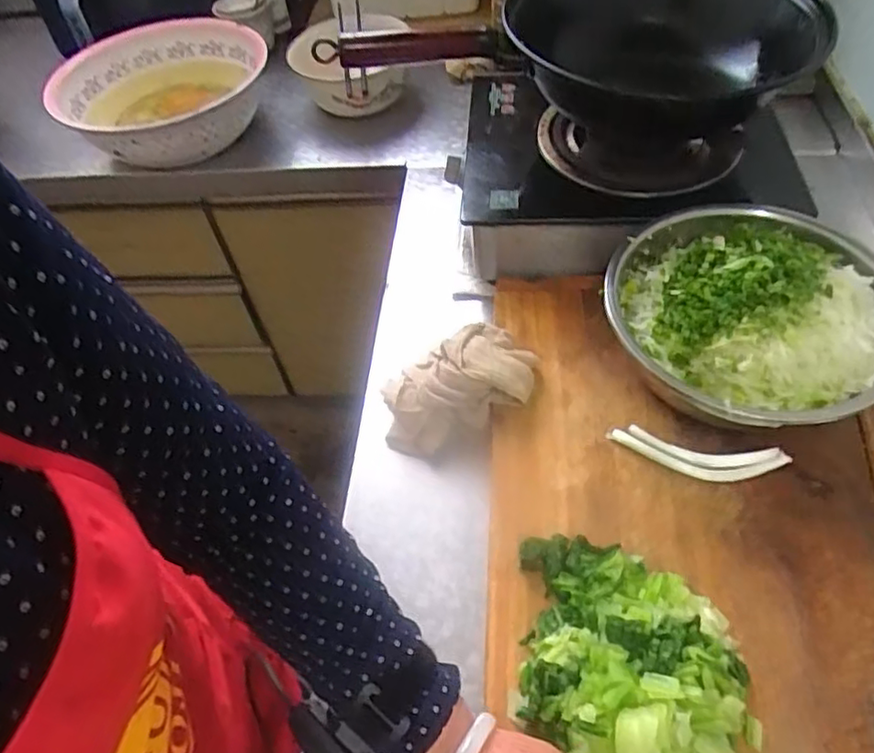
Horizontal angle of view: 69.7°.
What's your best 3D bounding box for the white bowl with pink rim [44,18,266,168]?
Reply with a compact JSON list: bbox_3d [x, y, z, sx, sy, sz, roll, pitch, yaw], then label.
[{"bbox_3d":[-0.437,-0.447,1.004,0.307,0.092,0.311,-6,51,1],"label":"white bowl with pink rim"}]

